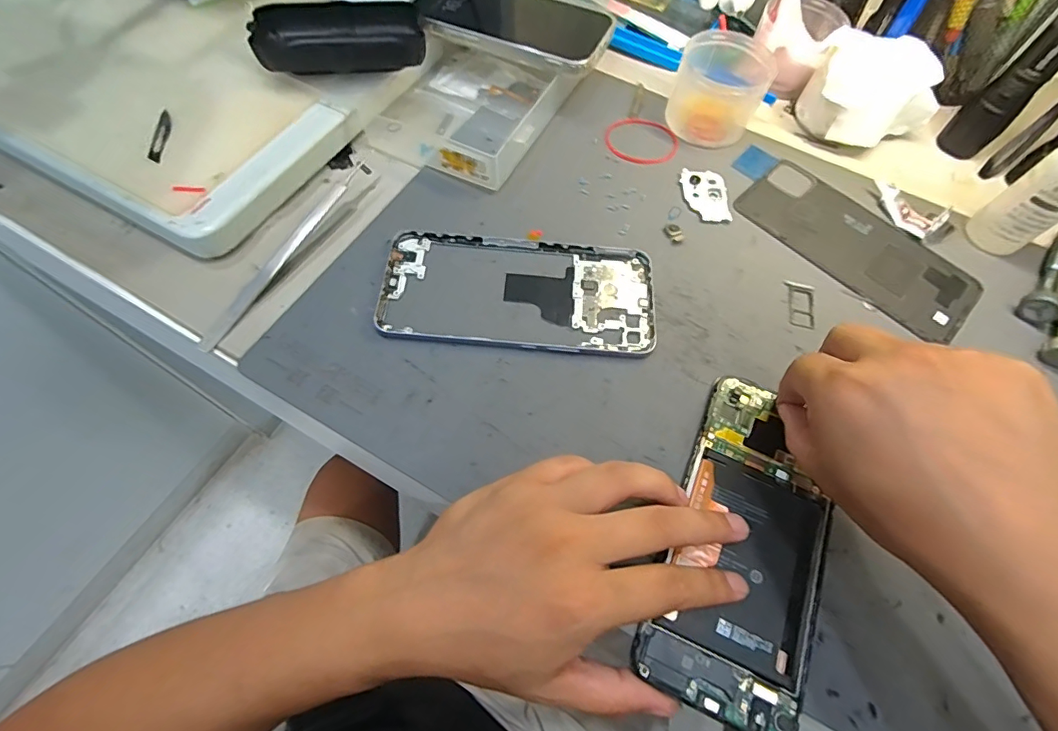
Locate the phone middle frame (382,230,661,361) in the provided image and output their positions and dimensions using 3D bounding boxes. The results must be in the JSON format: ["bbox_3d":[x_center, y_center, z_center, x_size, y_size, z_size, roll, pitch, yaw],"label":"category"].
[{"bbox_3d":[-0.006,-0.044,0.290,0.160,0.005,0.076,5,63,-1],"label":"phone middle frame"}]

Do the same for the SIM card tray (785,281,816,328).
[{"bbox_3d":[0.171,-0.039,0.304,0.018,0.004,0.033,11,64,3],"label":"SIM card tray"}]

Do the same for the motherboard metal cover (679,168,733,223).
[{"bbox_3d":[0.123,-0.118,0.335,0.030,0.005,0.044,-2,64,-4],"label":"motherboard metal cover"}]

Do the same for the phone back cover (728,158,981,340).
[{"bbox_3d":[0.220,-0.082,0.324,0.154,0.004,0.072,42,69,16],"label":"phone back cover"}]

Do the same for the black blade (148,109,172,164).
[{"bbox_3d":[-0.227,-0.142,0.299,0.008,0.004,0.041,2,67,-15],"label":"black blade"}]

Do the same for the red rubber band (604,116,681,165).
[{"bbox_3d":[0.085,-0.170,0.361,0.054,0.004,0.053,20,64,7],"label":"red rubber band"}]

